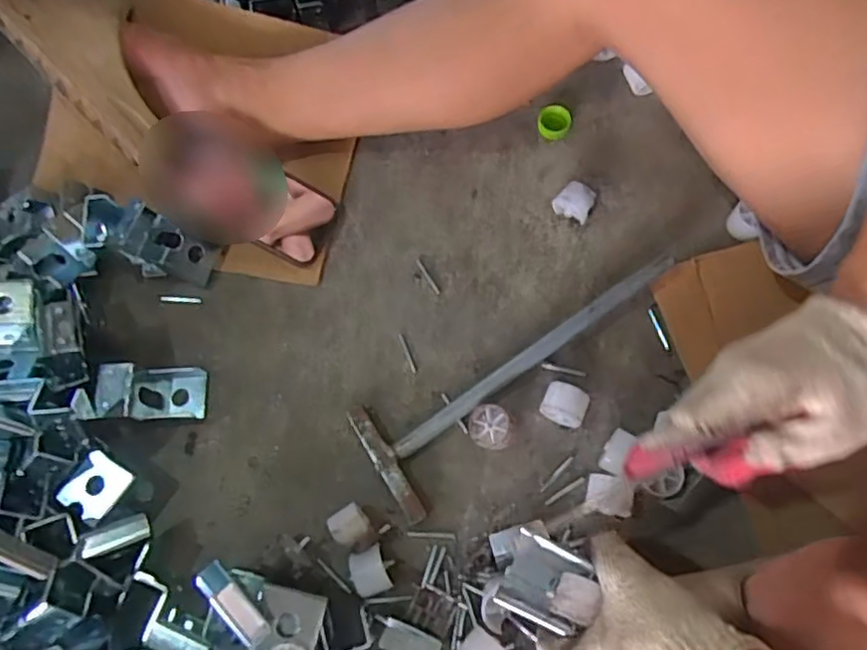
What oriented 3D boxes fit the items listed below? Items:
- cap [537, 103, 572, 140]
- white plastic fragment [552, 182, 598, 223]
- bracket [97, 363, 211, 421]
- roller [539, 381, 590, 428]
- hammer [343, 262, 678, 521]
[{"bbox_3d":[0.115,-0.195,0.612,0.030,0.014,0.030,0,71,1],"label":"cap"},{"bbox_3d":[0.126,-0.110,0.576,0.034,0.028,0.028,26,73,10],"label":"white plastic fragment"},{"bbox_3d":[-0.237,0.056,0.537,0.082,0.036,0.048,-3,71,1],"label":"bracket"},{"bbox_3d":[0.105,0.065,0.518,0.034,0.034,0.028,24,74,12],"label":"roller"},{"bbox_3d":[0.071,0.028,0.532,0.295,0.031,0.097,-37,72,-9],"label":"hammer"}]

